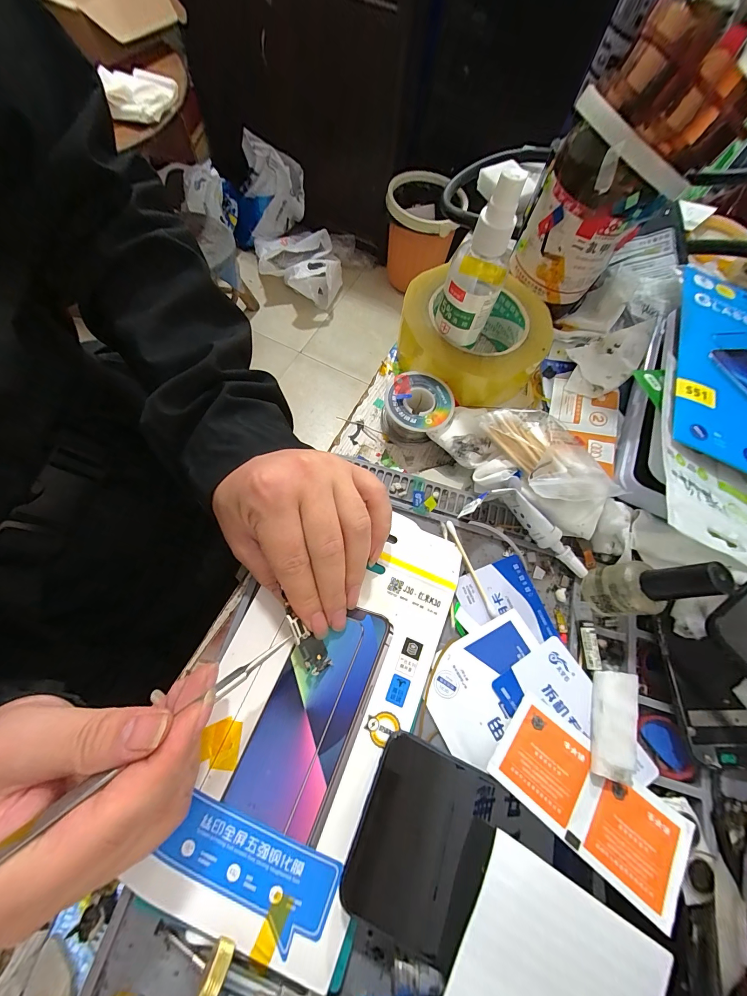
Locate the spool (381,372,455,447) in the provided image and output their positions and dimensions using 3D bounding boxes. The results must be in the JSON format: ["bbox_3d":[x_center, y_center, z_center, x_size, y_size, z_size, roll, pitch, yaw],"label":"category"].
[{"bbox_3d":[0.034,-0.071,0.272,0.055,0.031,0.051,2,70,-4],"label":"spool"}]

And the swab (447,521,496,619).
[{"bbox_3d":[0.069,0.049,0.238,0.005,0.007,0.071,-18,73,-11],"label":"swab"}]

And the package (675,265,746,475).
[{"bbox_3d":[0.287,-0.096,0.255,0.117,0.006,0.206,27,65,3],"label":"package"}]

